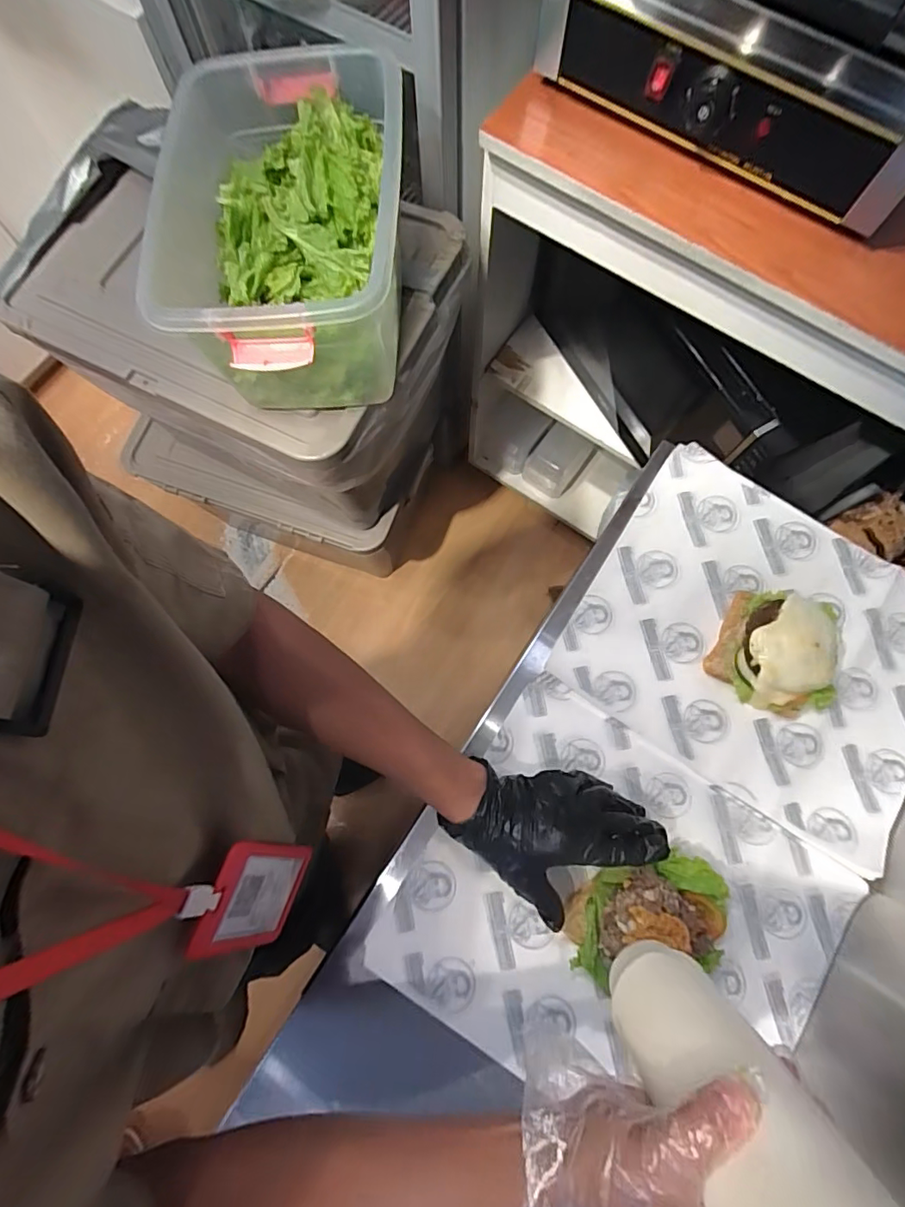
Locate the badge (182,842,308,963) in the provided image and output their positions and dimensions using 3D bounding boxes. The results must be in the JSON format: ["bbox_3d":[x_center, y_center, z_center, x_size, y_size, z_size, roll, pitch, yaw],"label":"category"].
[{"bbox_3d":[-0.137,0.206,0.369,0.005,0.111,0.069,12,68,19],"label":"badge"}]

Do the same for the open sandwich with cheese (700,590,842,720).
[{"bbox_3d":[0.330,0.041,0.513,0.119,0.051,0.132,29,78,7],"label":"open sandwich with cheese"}]

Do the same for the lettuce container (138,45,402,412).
[{"bbox_3d":[-0.198,-0.439,0.636,0.272,0.180,0.417,0,76,0],"label":"lettuce container"}]

